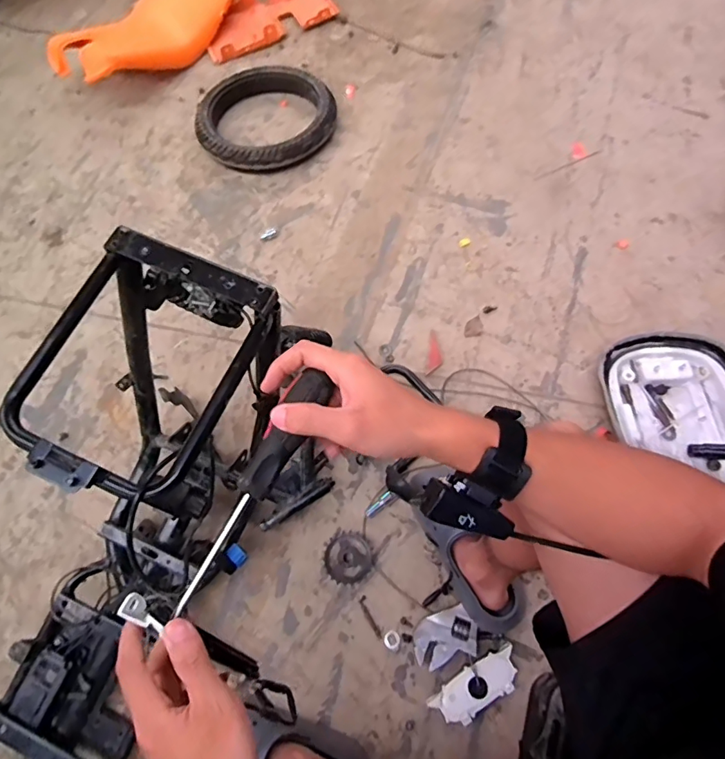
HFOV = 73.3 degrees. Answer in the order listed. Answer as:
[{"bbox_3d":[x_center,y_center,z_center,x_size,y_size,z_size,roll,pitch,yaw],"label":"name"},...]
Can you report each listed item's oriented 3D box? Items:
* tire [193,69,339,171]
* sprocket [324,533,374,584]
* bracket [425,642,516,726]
[{"bbox_3d":[-0.243,-0.657,1.237,0.318,0.068,0.316,-2,63,3],"label":"tire"},{"bbox_3d":[-0.023,0.294,0.803,0.078,0.012,0.075,-37,67,-14],"label":"sprocket"},{"bbox_3d":[0.171,0.454,0.721,0.142,0.018,0.055,-28,65,-10],"label":"bracket"}]

